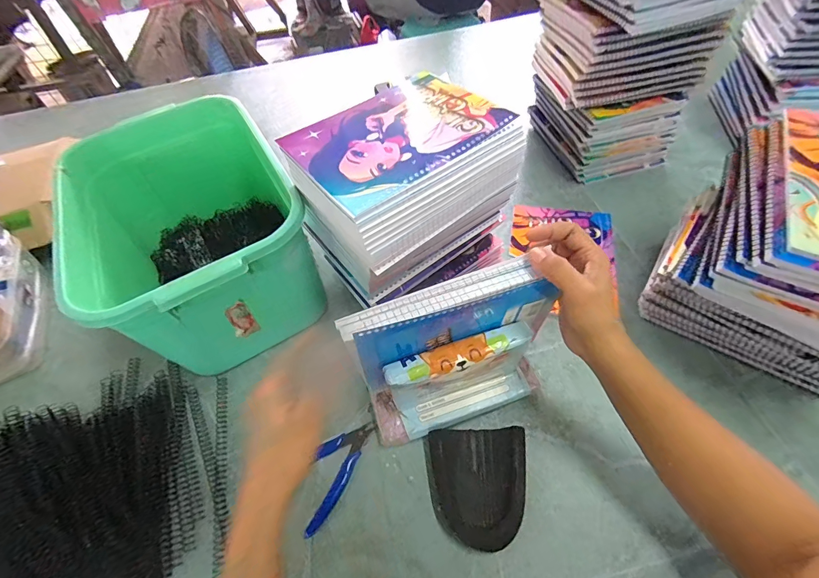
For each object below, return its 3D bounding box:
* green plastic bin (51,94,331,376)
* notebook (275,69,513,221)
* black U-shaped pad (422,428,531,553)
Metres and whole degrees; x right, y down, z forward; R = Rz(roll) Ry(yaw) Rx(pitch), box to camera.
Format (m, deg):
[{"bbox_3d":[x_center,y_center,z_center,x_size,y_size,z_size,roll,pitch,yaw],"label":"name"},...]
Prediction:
[{"bbox_3d":[-0.272,-0.072,0.497,0.225,0.183,0.344,-28,58,-13],"label":"green plastic bin"},{"bbox_3d":[-0.014,-0.156,0.368,0.194,0.007,0.142,-36,60,-18],"label":"notebook"},{"bbox_3d":[0.069,0.198,0.375,0.101,0.031,0.102,-2,56,4],"label":"black U-shaped pad"}]

